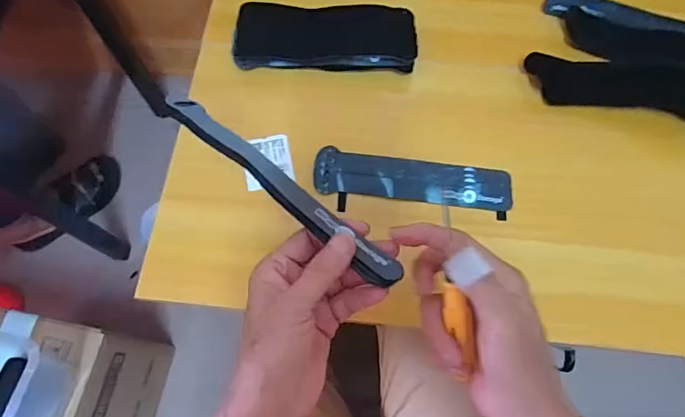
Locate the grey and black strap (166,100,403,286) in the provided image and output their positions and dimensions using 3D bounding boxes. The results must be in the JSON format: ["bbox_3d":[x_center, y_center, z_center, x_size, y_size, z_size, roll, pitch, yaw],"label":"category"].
[{"bbox_3d":[-0.041,-0.015,0.297,0.191,0.014,0.019,38,75,13],"label":"grey and black strap"}]

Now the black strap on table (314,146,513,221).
[{"bbox_3d":[0.071,-0.026,0.468,0.198,0.012,0.057,7,70,4],"label":"black strap on table"}]

